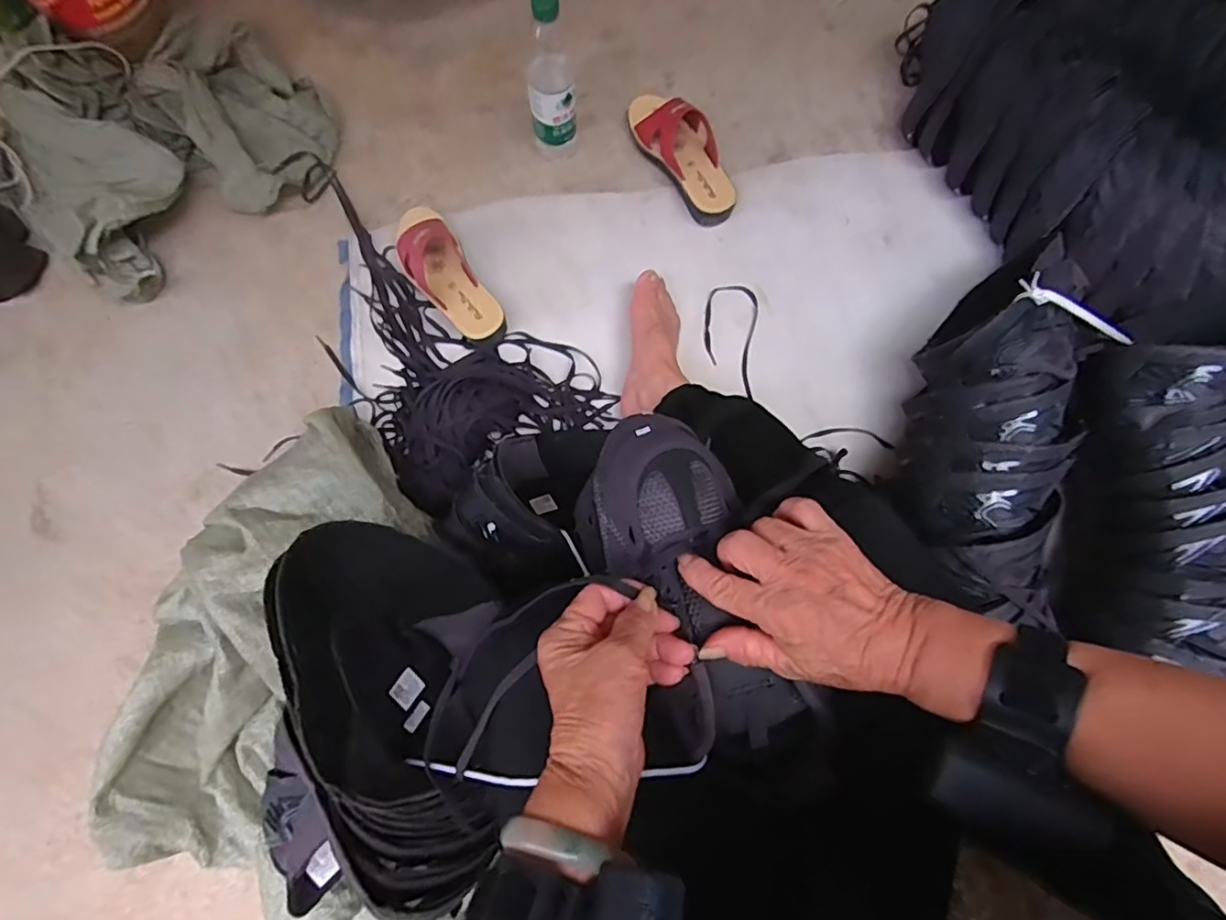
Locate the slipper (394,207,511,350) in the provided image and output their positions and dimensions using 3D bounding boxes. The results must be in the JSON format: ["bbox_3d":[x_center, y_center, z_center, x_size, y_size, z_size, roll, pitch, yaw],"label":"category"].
[{"bbox_3d":[-0.227,-0.251,0.809,0.083,0.081,0.228,-29,79,-8],"label":"slipper"}]

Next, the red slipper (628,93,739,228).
[{"bbox_3d":[0.105,-0.446,0.870,0.087,0.062,0.232,-32,79,-8],"label":"red slipper"}]

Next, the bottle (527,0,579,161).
[{"bbox_3d":[-0.080,-0.491,0.795,0.061,0.225,0.056,0,77,-1],"label":"bottle"}]

